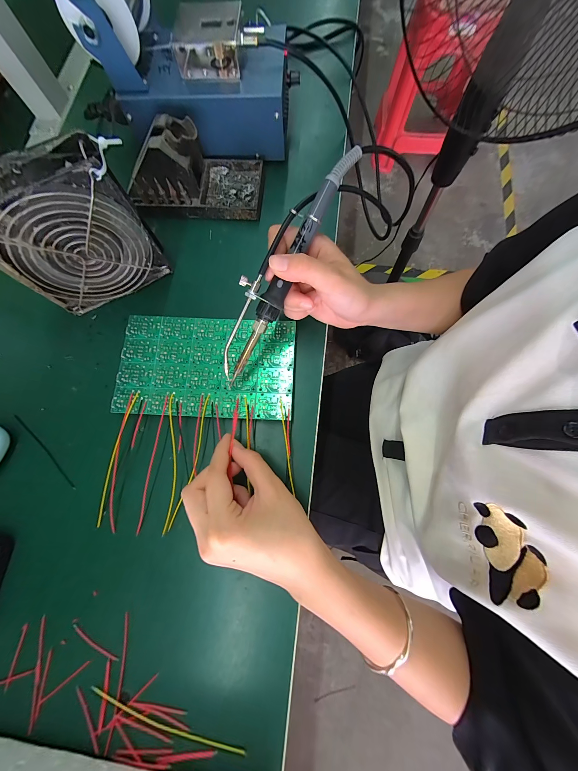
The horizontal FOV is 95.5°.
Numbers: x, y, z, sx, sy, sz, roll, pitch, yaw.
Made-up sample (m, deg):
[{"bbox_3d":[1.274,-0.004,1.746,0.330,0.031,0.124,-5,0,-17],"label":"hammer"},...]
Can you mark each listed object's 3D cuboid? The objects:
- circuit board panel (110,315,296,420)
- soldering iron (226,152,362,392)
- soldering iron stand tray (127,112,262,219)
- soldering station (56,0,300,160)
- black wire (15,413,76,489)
[{"bbox_3d":[-0.082,-0.020,0.262,0.173,0.004,0.100,3,76,3],"label":"circuit board panel"},{"bbox_3d":[-0.009,-0.097,0.215,0.033,0.017,0.204,32,101,8],"label":"soldering iron"},{"bbox_3d":[-0.105,-0.248,0.297,0.147,0.071,0.080,5,76,2],"label":"soldering iron stand tray"},{"bbox_3d":[-0.102,-0.348,0.290,0.205,0.133,0.119,-2,76,0],"label":"soldering station"},{"bbox_3d":[-0.241,0.064,0.259,0.100,0.004,0.005,42,80,10],"label":"black wire"}]

